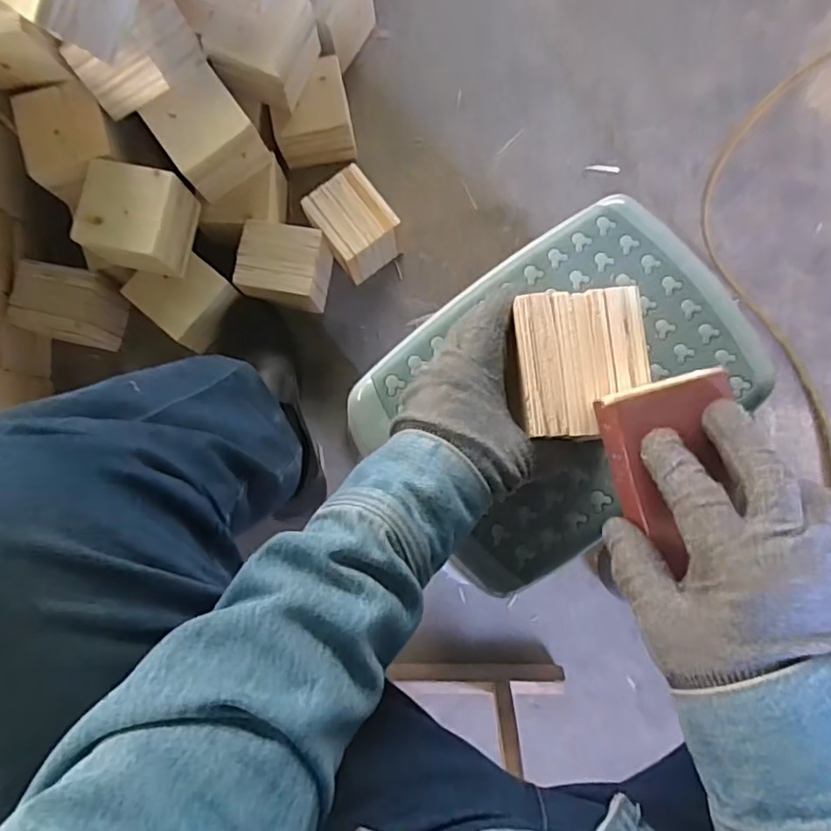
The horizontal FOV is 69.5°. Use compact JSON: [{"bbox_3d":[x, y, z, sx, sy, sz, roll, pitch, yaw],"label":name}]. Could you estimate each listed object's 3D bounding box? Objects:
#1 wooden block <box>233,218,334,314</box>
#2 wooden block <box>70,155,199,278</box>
[{"bbox_3d":[-0.165,-0.185,0.765,0.100,0.082,0.093,8,84,3],"label":"wooden block"},{"bbox_3d":[-0.329,-0.229,0.704,0.107,0.080,0.105,13,84,3],"label":"wooden block"}]

